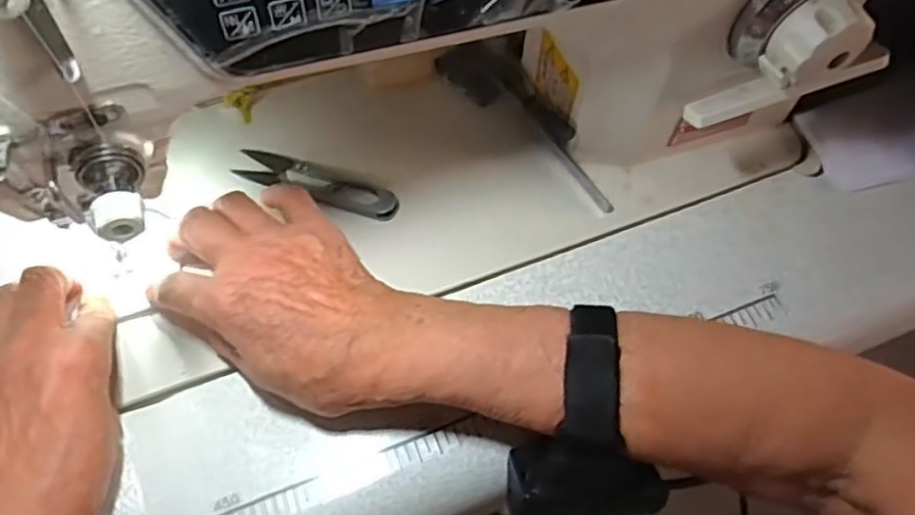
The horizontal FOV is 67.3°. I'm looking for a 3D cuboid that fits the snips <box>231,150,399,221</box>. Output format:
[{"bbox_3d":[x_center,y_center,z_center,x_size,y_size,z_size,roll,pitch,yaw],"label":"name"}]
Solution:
[{"bbox_3d":[-0.083,-0.044,0.404,0.100,0.007,0.024,19,62,9],"label":"snips"}]

